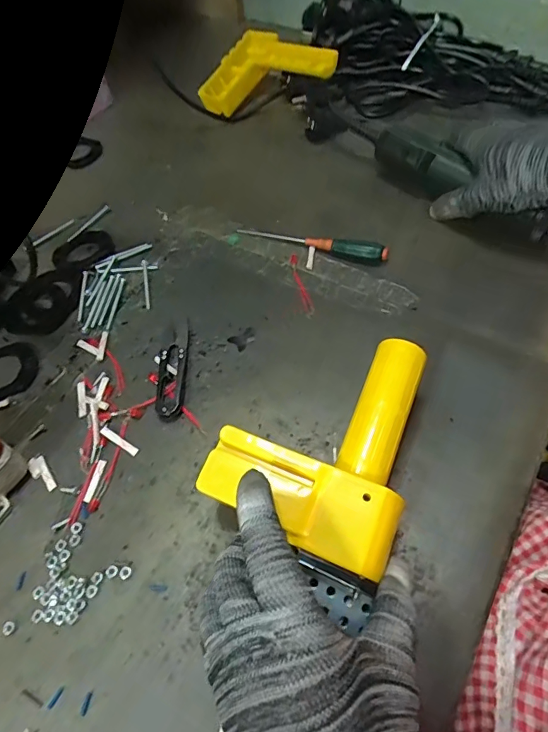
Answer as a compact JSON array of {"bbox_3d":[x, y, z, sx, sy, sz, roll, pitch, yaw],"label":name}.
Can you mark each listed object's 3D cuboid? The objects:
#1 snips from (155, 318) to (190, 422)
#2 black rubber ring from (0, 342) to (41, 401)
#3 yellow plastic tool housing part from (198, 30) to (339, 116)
[{"bbox_3d":[-0.081,0.001,0.359,0.021,0.011,0.089,-3,58,3],"label":"snips"},{"bbox_3d":[-0.226,0.005,0.375,0.051,0.008,0.060,26,64,19],"label":"black rubber ring"},{"bbox_3d":[-0.014,-0.359,0.548,0.156,0.047,0.123,-11,58,-2],"label":"yellow plastic tool housing part"}]

